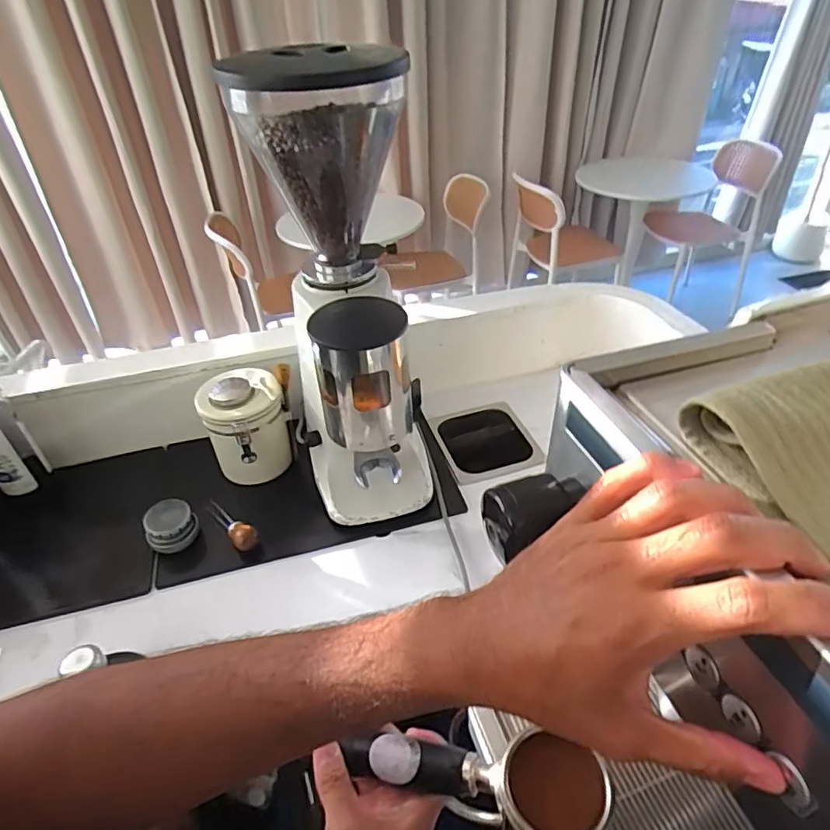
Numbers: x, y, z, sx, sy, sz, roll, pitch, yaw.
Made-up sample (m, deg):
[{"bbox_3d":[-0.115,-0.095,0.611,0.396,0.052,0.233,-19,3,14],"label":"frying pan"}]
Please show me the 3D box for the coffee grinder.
[{"bbox_3d":[-0.085,-0.119,0.713,0.182,0.559,0.224,-7,39,-4],"label":"coffee grinder"}]

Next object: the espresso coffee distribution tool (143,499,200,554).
[{"bbox_3d":[-0.349,0.156,0.801,0.070,0.054,0.058,-28,45,-27],"label":"espresso coffee distribution tool"}]

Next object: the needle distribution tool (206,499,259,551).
[{"bbox_3d":[-0.269,0.156,0.815,0.116,0.030,0.032,30,49,34],"label":"needle distribution tool"}]

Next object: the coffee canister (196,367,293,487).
[{"bbox_3d":[-0.259,0.023,0.878,0.117,0.157,0.117,-17,41,-16],"label":"coffee canister"}]

